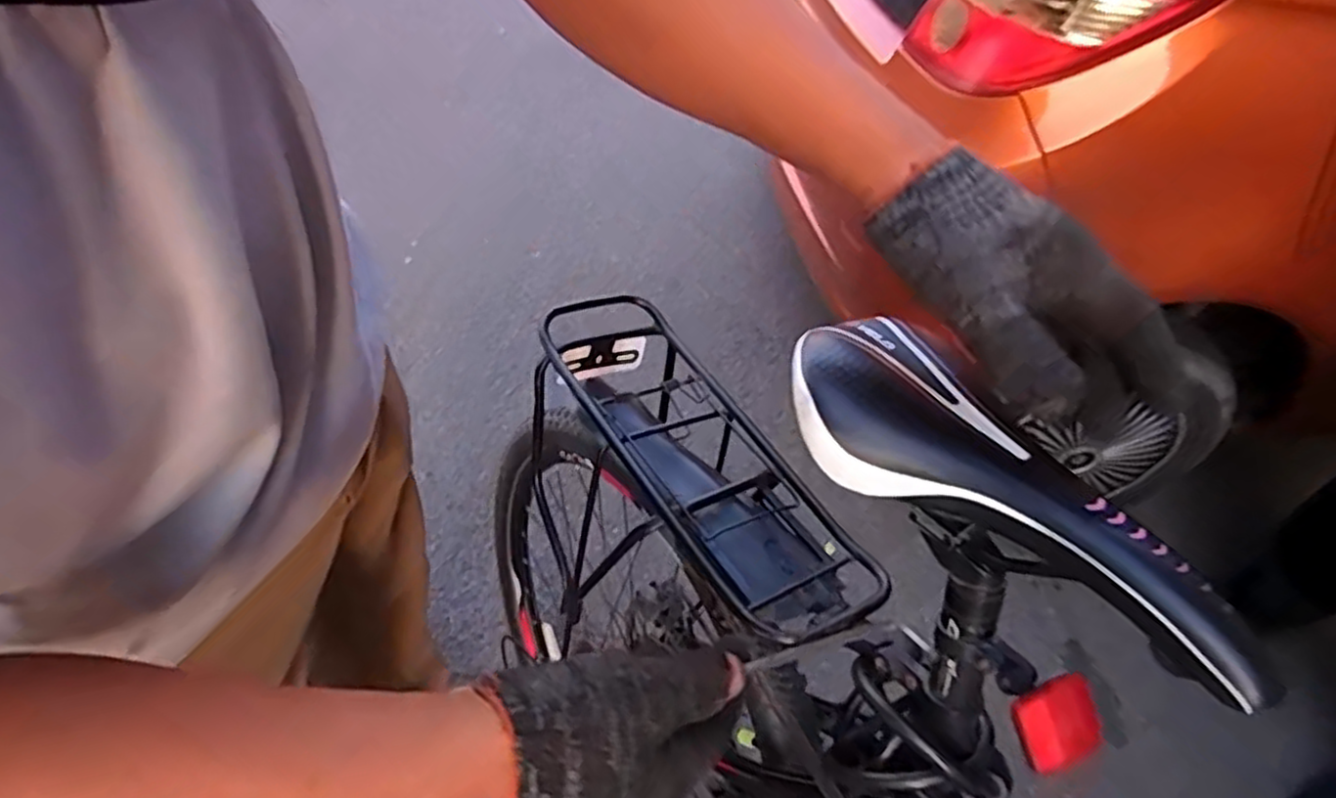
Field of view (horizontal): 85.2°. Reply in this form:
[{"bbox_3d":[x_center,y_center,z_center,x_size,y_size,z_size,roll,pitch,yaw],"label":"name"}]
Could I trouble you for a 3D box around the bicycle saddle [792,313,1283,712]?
[{"bbox_3d":[0.169,0.049,0.379,0.099,0.053,0.262,-29,53,-27],"label":"bicycle saddle"}]

